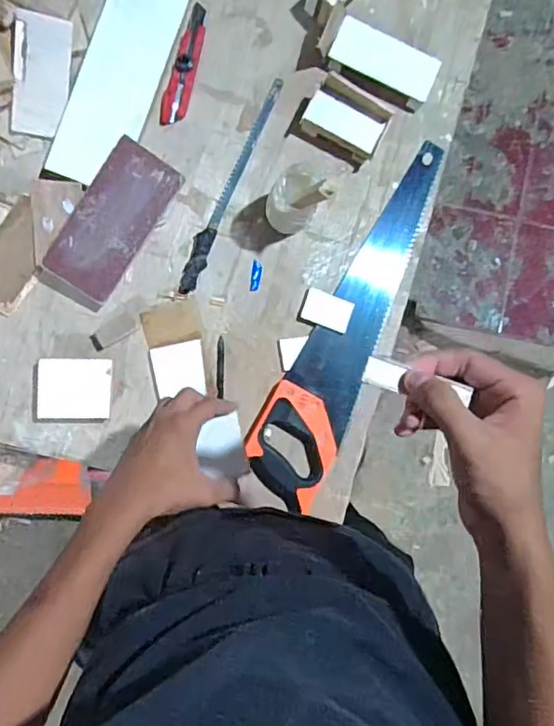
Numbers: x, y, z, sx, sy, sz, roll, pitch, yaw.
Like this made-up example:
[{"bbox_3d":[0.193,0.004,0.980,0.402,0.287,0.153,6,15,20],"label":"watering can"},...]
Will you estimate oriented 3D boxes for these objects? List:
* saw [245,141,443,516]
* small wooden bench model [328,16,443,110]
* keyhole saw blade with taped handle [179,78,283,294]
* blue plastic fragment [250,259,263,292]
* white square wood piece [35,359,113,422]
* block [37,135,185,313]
[{"bbox_3d":[0.111,-0.056,0.725,0.111,0.042,0.512,28,87,-4],"label":"saw"},{"bbox_3d":[0.145,-0.408,0.733,0.142,0.028,0.070,23,87,-4],"label":"small wooden bench model"},{"bbox_3d":[-0.062,-0.239,0.721,0.025,0.016,0.312,24,87,-4],"label":"keyhole saw blade with taped handle"},{"bbox_3d":[-0.028,-0.118,0.730,0.014,0.004,0.042,9,88,-5],"label":"blue plastic fragment"},{"bbox_3d":[-0.256,0.033,0.688,0.089,0.026,0.076,1,89,-5],"label":"white square wood piece"},{"bbox_3d":[-0.211,-0.172,0.686,0.093,0.045,0.209,34,86,-4],"label":"block"}]

